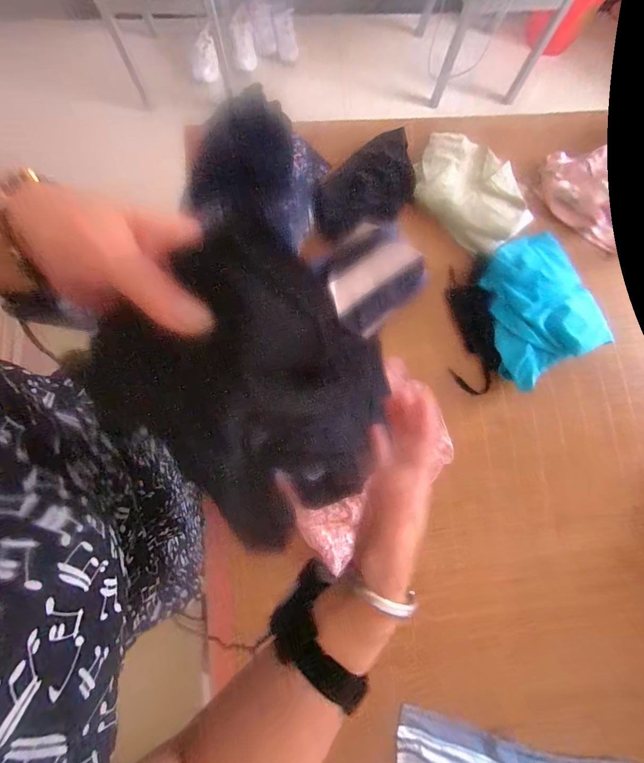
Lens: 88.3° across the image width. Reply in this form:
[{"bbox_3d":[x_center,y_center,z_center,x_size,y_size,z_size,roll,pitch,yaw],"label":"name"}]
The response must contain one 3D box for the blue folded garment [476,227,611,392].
[{"bbox_3d":[0.460,-0.161,0.692,0.223,0.071,0.323,-12,80,-4],"label":"blue folded garment"}]

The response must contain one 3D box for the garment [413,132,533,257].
[{"bbox_3d":[0.327,-0.438,0.756,0.194,0.039,0.304,-36,82,-7],"label":"garment"}]

